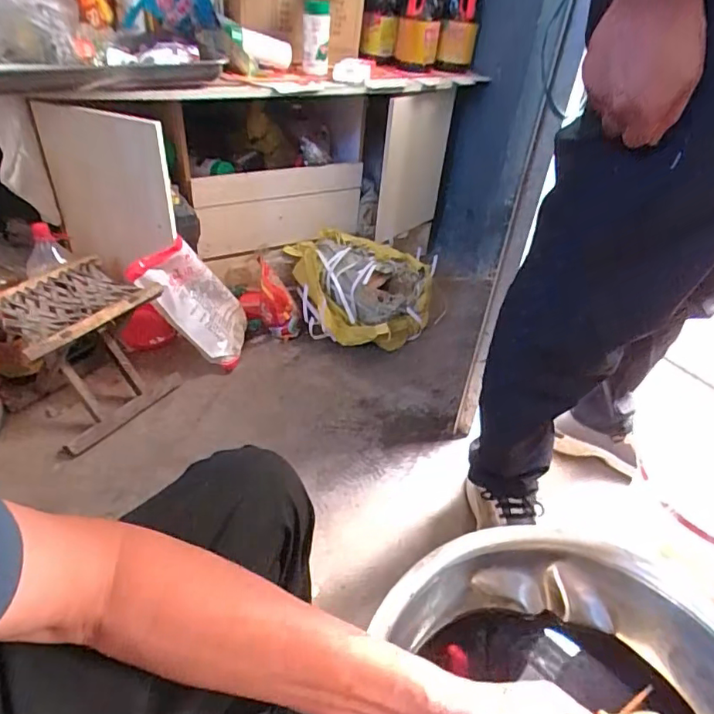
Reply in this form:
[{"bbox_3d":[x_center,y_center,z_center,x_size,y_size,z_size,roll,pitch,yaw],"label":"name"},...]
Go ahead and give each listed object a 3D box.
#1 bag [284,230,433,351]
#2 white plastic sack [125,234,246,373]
[{"bbox_3d":[-0.010,-0.160,1.353,0.373,0.207,0.222,19,39,16],"label":"bag"},{"bbox_3d":[-0.350,-0.119,1.161,0.120,0.307,0.121,-33,43,2],"label":"white plastic sack"}]

